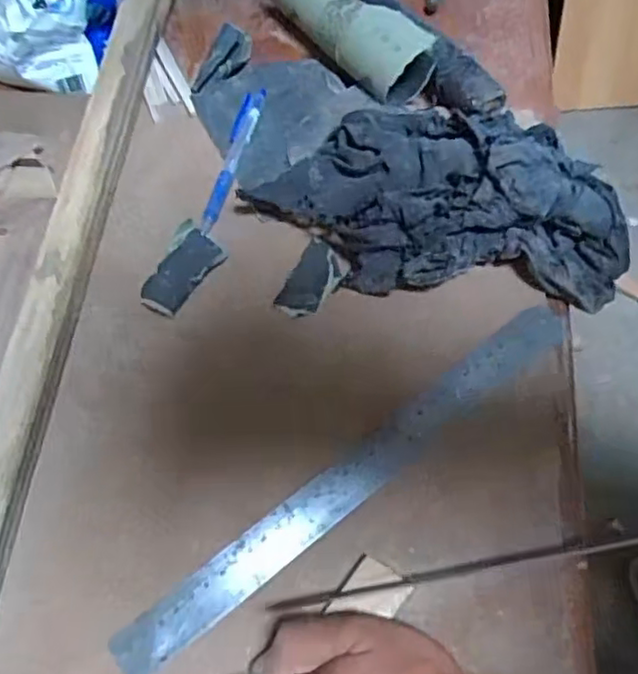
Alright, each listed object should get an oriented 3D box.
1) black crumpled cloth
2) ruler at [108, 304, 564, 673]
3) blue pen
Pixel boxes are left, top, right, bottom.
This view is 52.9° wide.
[{"bbox_3d":[0.084,-0.100,0.433,0.257,0.062,0.139,0,63,3],"label":"black crumpled cloth"},{"bbox_3d":[0.024,0.080,0.379,0.323,0.005,0.031,-36,66,-14],"label":"ruler"},{"bbox_3d":[-0.064,-0.134,0.474,0.016,0.008,0.132,11,66,11],"label":"blue pen"}]

